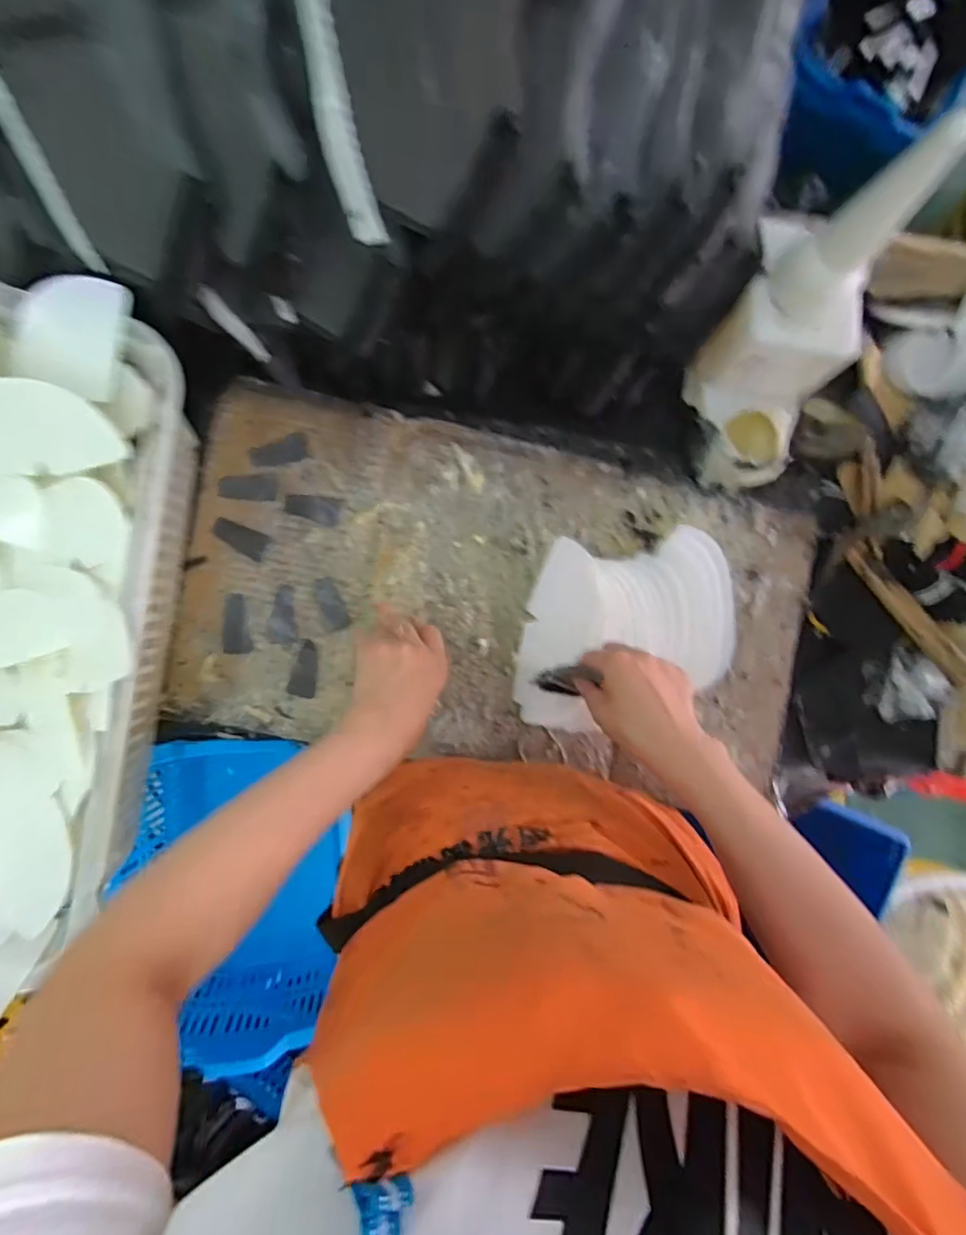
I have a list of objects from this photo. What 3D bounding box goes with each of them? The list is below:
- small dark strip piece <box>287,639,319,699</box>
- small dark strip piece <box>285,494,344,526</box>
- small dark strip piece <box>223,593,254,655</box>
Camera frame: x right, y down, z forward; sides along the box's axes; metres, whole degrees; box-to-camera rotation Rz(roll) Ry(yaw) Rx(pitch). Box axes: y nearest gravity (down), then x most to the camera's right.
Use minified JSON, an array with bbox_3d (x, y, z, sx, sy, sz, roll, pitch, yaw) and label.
[{"bbox_3d":[-0.169,0.050,0.536,0.025,0.004,0.053,15,89,-6],"label":"small dark strip piece"},{"bbox_3d":[-0.166,-0.105,0.545,0.053,0.004,0.028,6,77,-2],"label":"small dark strip piece"},{"bbox_3d":[-0.233,0.006,0.532,0.027,0.005,0.056,3,90,-6],"label":"small dark strip piece"}]

